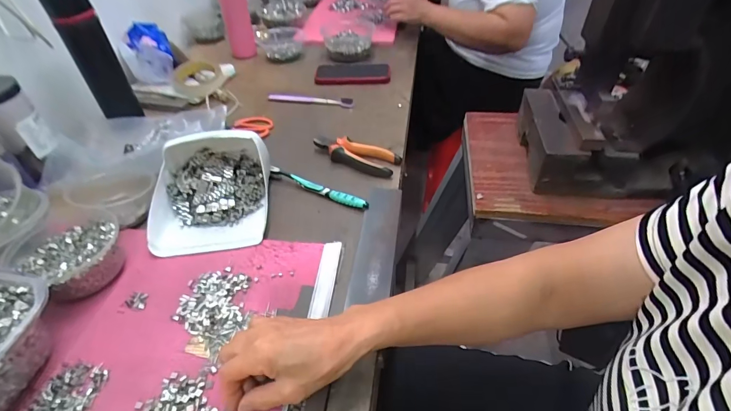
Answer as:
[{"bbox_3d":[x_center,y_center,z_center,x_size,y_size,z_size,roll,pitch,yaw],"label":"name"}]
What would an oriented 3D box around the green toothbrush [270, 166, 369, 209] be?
[{"bbox_3d":[-0.074,-0.026,0.579,0.175,0.018,0.012,22,48,21],"label":"green toothbrush"}]

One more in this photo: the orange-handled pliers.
[{"bbox_3d":[-0.020,-0.085,0.629,0.149,0.017,0.051,18,47,18],"label":"orange-handled pliers"}]

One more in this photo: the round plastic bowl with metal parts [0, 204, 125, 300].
[{"bbox_3d":[-0.354,0.056,0.462,0.129,0.047,0.103,16,46,15],"label":"round plastic bowl with metal parts"}]

